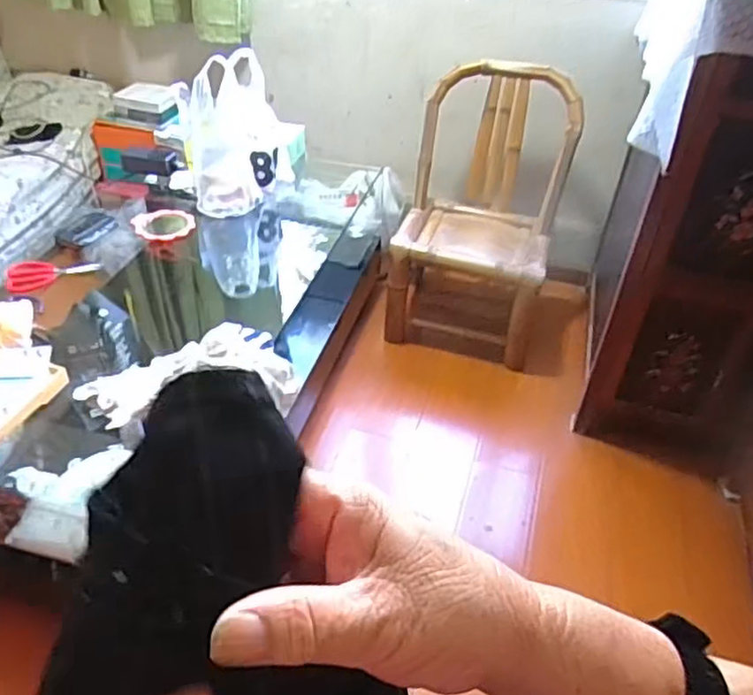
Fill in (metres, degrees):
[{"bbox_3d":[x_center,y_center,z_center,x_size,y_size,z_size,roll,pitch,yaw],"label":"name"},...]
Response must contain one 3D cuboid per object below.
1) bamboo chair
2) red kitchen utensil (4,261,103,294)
[{"bbox_3d":[0.282,-0.362,1.782,0.400,0.650,0.419,13,41,11],"label":"bamboo chair"},{"bbox_3d":[-0.663,-0.146,1.338,0.161,0.038,0.062,-8,41,-13],"label":"red kitchen utensil"}]

